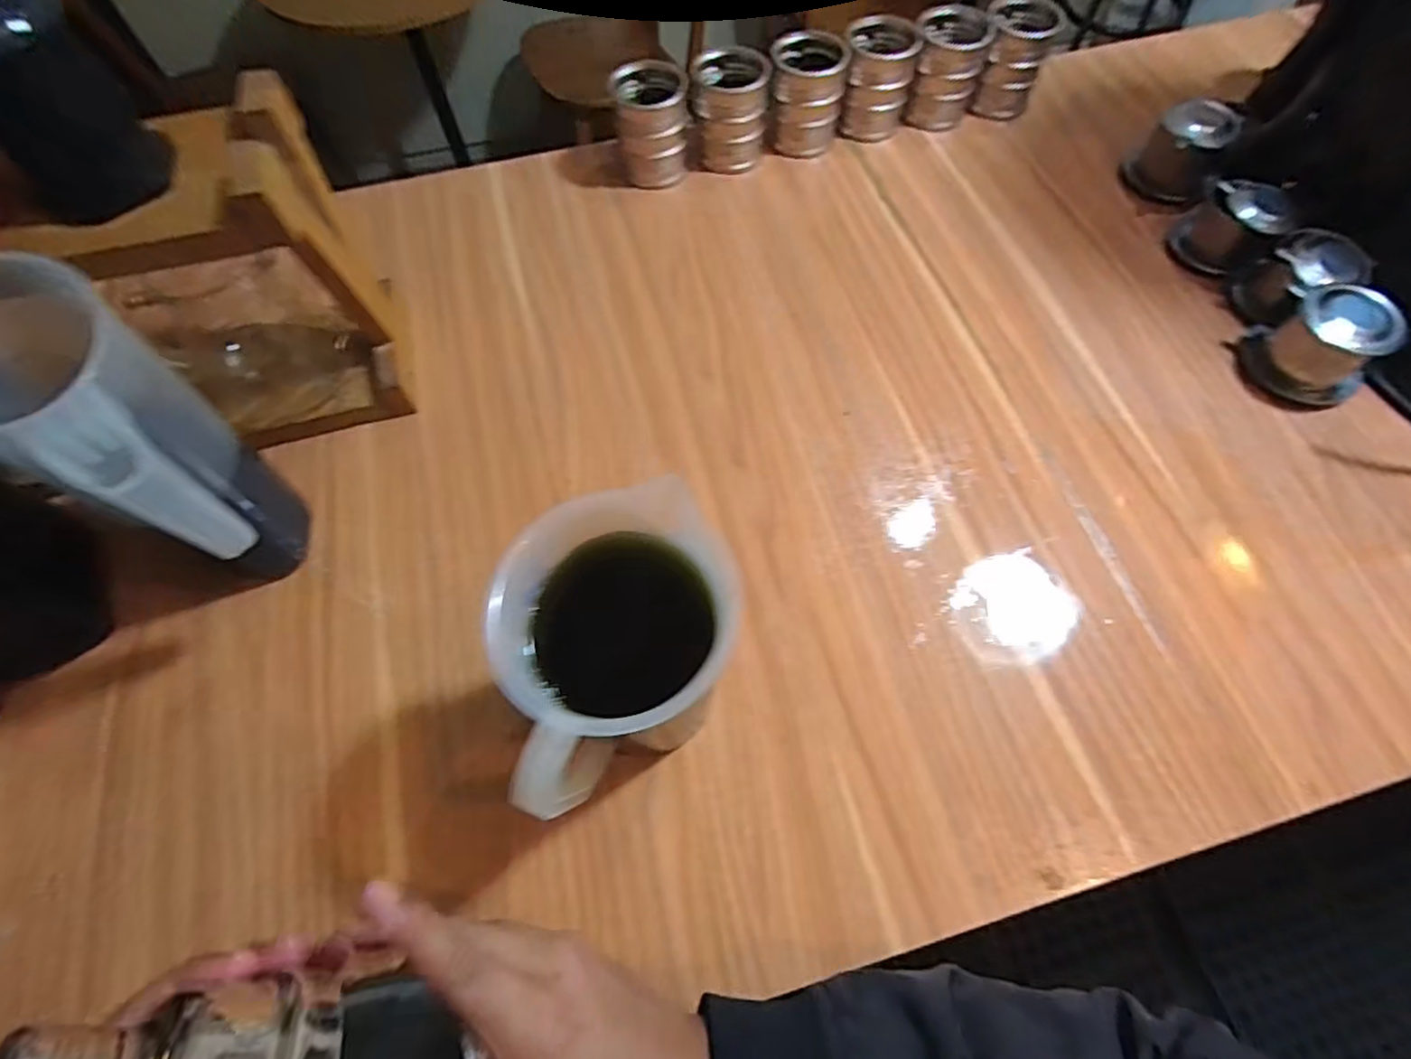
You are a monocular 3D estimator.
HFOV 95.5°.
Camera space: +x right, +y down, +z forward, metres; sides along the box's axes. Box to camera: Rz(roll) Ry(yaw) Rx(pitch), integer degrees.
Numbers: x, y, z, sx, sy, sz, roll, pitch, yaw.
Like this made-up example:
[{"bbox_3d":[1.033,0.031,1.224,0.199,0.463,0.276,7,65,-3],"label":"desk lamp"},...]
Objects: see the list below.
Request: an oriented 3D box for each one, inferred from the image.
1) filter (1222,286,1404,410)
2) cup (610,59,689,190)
[{"bbox_3d":[0.511,-0.153,0.534,0.078,0.067,0.083,-10,64,-4],"label":"filter"},{"bbox_3d":[-0.055,-0.419,0.661,0.071,0.094,0.071,0,64,1],"label":"cup"}]

